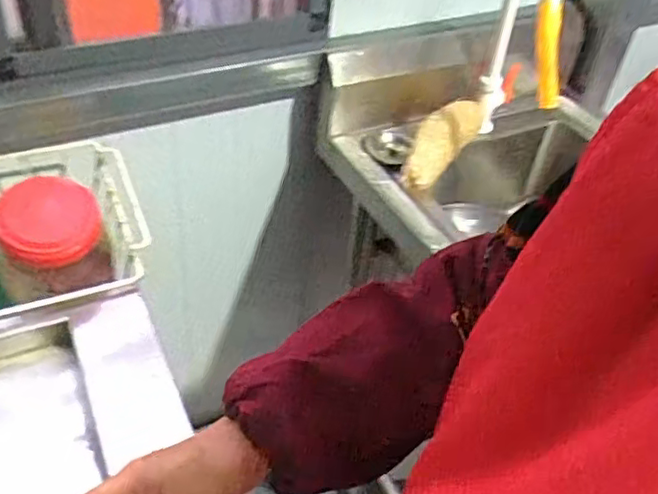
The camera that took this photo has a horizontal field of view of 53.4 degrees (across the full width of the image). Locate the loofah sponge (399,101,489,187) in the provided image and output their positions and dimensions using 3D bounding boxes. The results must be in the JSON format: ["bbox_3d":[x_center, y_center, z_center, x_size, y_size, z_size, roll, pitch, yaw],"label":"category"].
[{"bbox_3d":[0.178,-0.171,0.994,0.054,0.064,0.236,28,47,21],"label":"loofah sponge"}]

